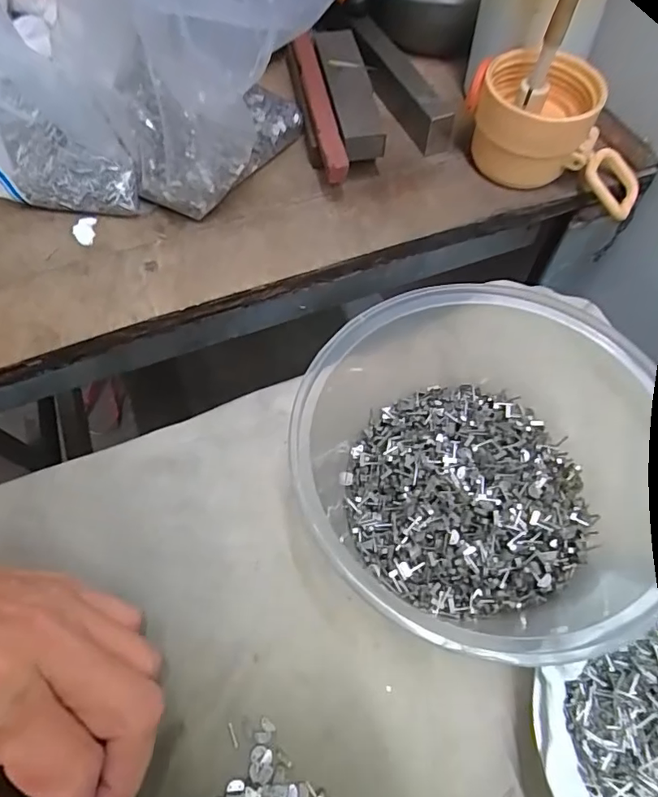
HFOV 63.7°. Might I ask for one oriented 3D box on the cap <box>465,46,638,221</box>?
[{"bbox_3d":[0.130,-0.151,0.299,0.106,0.054,0.060,10,64,4],"label":"cap"}]

